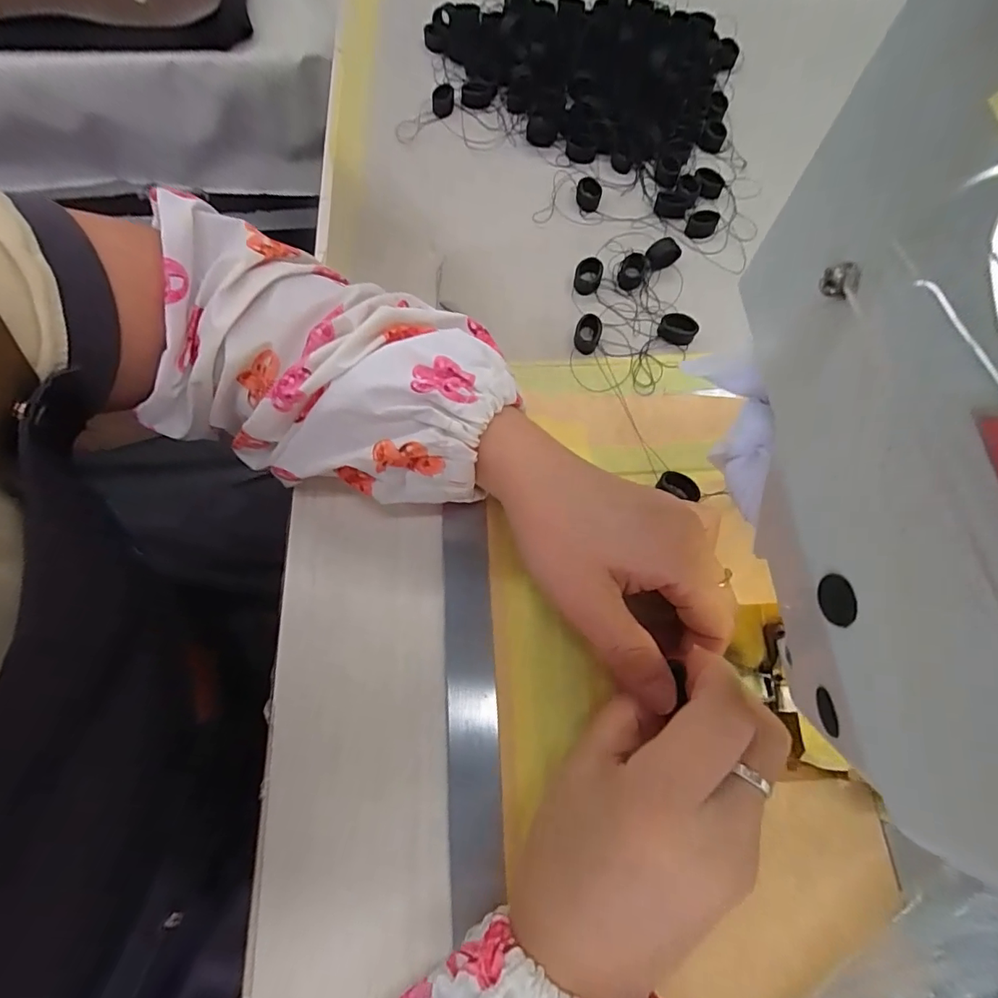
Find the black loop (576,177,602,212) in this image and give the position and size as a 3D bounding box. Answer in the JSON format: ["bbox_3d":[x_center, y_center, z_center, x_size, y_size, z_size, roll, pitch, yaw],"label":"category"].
[{"bbox_3d":[0.058,-0.197,0.330,0.016,0.007,0.020,7,69,5],"label":"black loop"}]

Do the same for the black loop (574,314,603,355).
[{"bbox_3d":[0.051,-0.093,0.290,0.015,0.008,0.021,8,69,5],"label":"black loop"}]

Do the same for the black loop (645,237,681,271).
[{"bbox_3d":[0.100,-0.149,0.308,0.020,0.011,0.013,-32,71,-10],"label":"black loop"}]

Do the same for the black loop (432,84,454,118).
[{"bbox_3d":[-0.039,-0.278,0.356,0.014,0.010,0.027,0,69,2],"label":"black loop"}]

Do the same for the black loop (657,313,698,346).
[{"bbox_3d":[0.102,-0.097,0.290,0.020,0.010,0.013,21,71,10],"label":"black loop"}]

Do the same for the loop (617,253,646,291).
[{"bbox_3d":[0.080,-0.137,0.305,0.014,0.006,0.024,15,70,8],"label":"loop"}]

